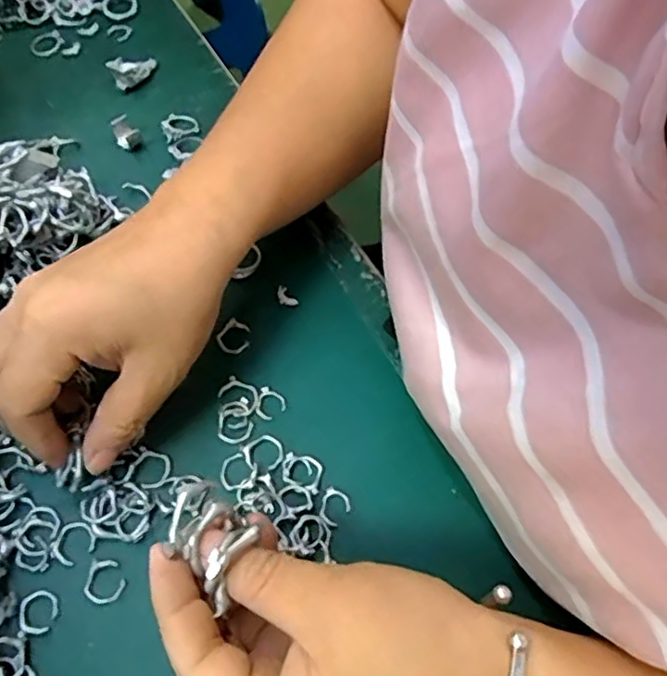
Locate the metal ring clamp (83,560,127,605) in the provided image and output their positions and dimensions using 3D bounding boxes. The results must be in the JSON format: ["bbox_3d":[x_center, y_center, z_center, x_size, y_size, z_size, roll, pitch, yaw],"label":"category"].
[{"bbox_3d":[-0.098,0.105,0.269,0.017,0.004,0.017,0,61,0],"label":"metal ring clamp"}]

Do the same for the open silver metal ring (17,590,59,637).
[{"bbox_3d":[-0.125,0.116,0.264,0.016,0.004,0.017,-9,62,-4],"label":"open silver metal ring"}]

